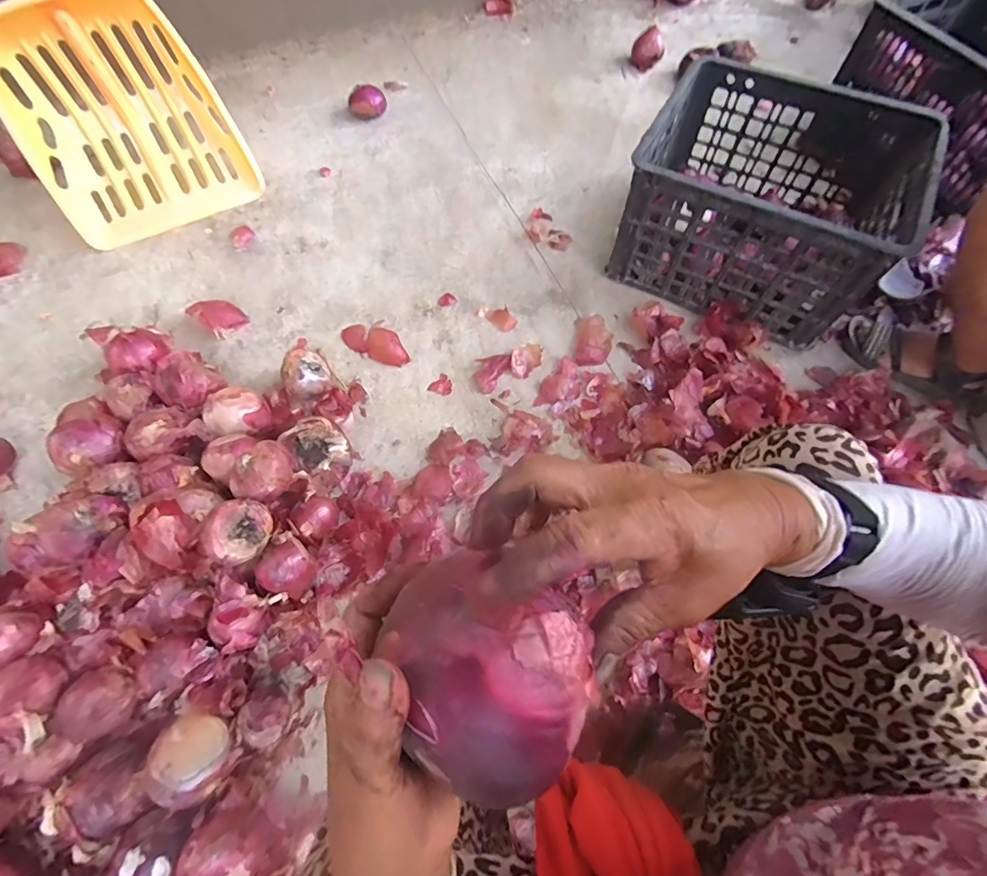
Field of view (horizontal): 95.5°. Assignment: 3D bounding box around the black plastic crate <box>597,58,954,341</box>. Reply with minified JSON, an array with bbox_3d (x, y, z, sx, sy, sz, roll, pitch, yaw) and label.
[{"bbox_3d":[0.503,-0.445,0.859,0.429,0.268,0.364,29,71,14],"label":"black plastic crate"}]

